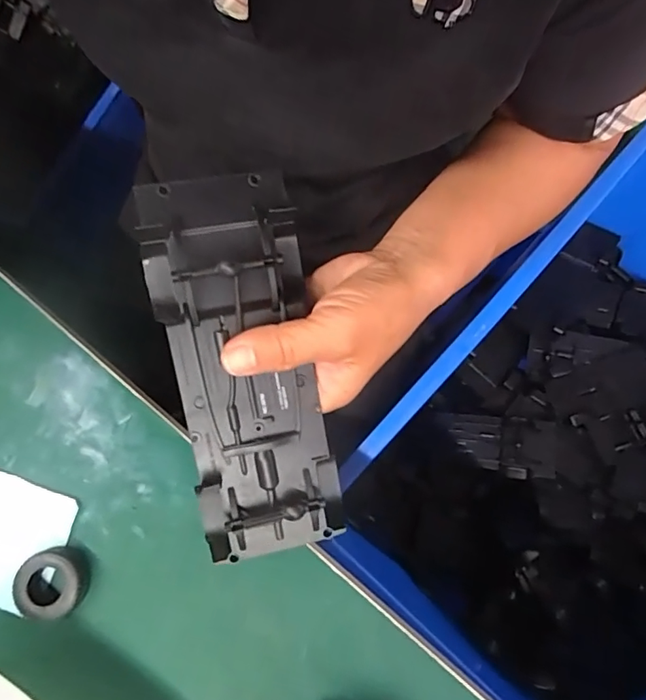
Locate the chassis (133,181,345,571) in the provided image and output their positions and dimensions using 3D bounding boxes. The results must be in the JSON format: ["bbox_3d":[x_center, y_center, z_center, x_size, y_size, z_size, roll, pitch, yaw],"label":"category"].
[{"bbox_3d":[-0.041,0.012,0.250,0.075,0.026,0.191,-10,100,-2],"label":"chassis"}]

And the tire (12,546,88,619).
[{"bbox_3d":[-0.155,0.132,0.282,0.035,0.018,0.034,0,78,0],"label":"tire"}]

